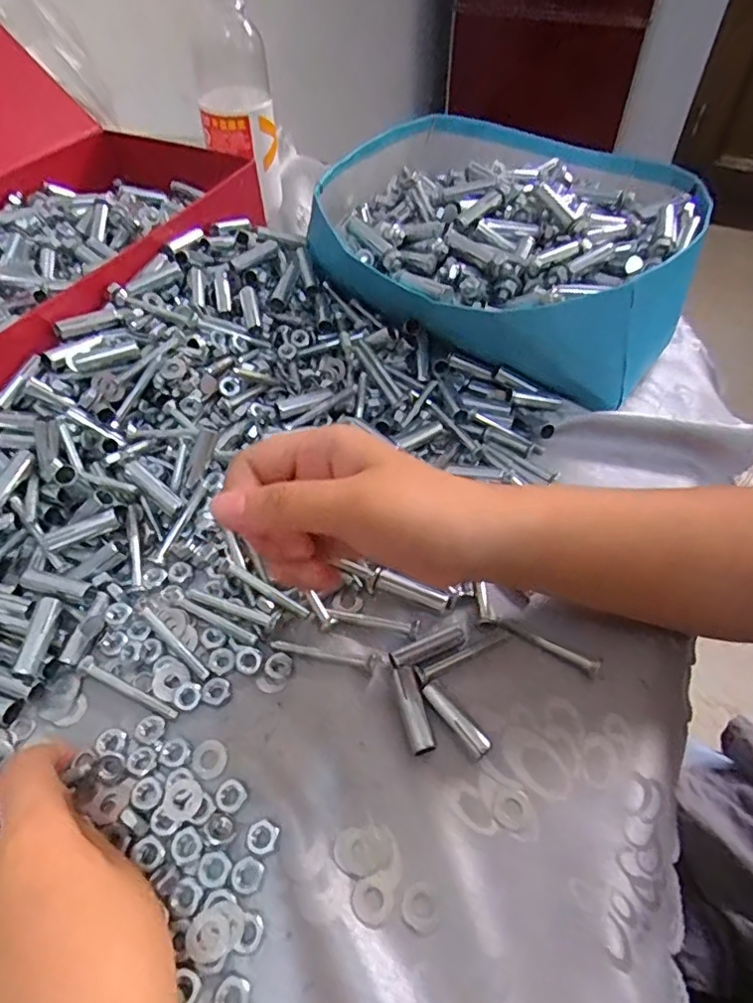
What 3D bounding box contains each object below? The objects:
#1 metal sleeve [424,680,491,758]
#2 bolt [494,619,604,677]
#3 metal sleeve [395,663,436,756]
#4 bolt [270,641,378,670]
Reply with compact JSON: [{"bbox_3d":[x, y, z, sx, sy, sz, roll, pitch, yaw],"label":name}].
[{"bbox_3d":[0.037,0.103,0.272,0.010,0.010,0.039,-34,59,-25],"label":"metal sleeve"},{"bbox_3d":[0.088,0.073,0.297,0.055,0.006,0.007,25,55,19],"label":"bolt"},{"bbox_3d":[0.018,0.098,0.273,0.011,0.009,0.040,-10,52,-9],"label":"metal sleeve"},{"bbox_3d":[-0.027,0.077,0.293,0.054,0.007,0.009,9,51,6],"label":"bolt"}]

